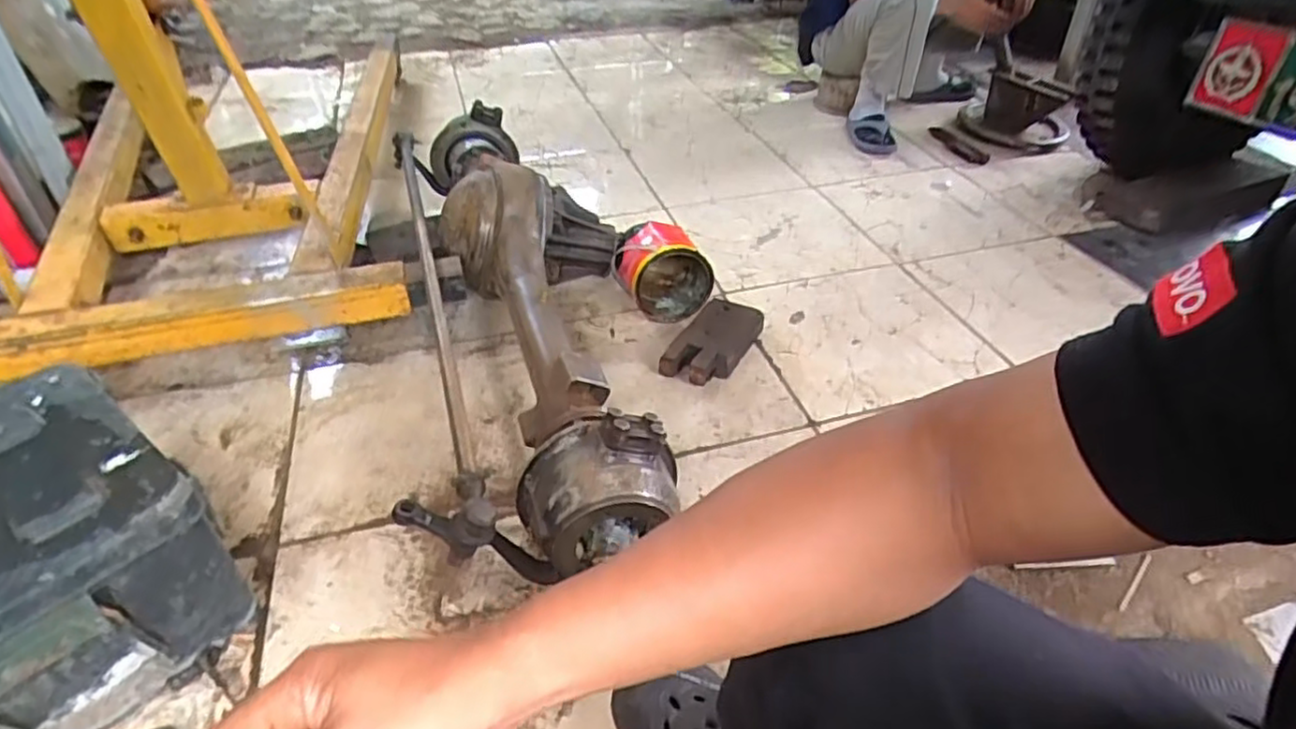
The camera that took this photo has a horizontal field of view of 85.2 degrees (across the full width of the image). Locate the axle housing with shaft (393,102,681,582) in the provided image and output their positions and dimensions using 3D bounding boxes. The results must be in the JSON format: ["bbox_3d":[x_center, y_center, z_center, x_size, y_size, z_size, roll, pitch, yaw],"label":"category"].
[{"bbox_3d":[-0.219,-0.128,1.226,0.378,0.244,1.142,-9,39,-12],"label":"axle housing with shaft"}]

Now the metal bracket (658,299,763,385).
[{"bbox_3d":[0.123,-0.047,1.283,0.128,0.068,0.211,17,41,20],"label":"metal bracket"}]

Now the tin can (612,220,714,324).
[{"bbox_3d":[0.034,-0.179,1.317,0.151,0.154,0.133,-15,41,-18],"label":"tin can"}]

